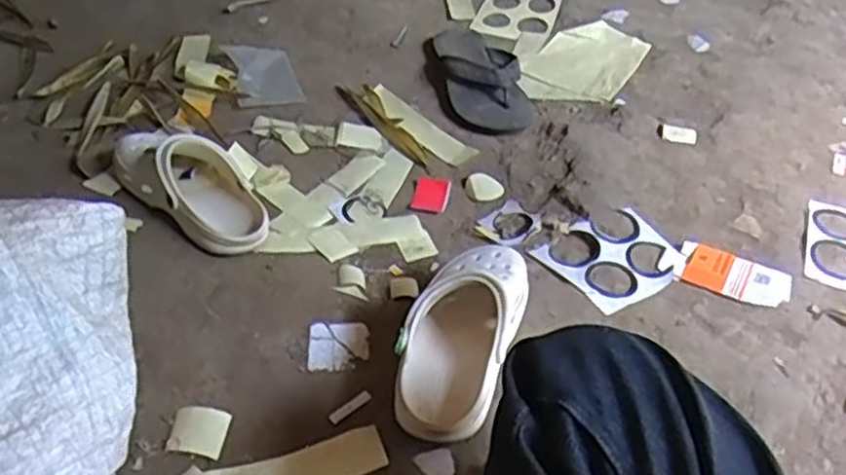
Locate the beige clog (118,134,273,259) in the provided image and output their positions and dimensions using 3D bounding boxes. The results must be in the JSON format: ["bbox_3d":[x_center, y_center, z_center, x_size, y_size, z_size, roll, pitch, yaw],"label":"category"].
[{"bbox_3d":[-0.270,-0.072,0.902,0.234,0.072,0.101,34,51,23],"label":"beige clog"}]

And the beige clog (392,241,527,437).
[{"bbox_3d":[0.037,0.089,0.731,0.098,0.091,0.235,18,47,9],"label":"beige clog"}]

